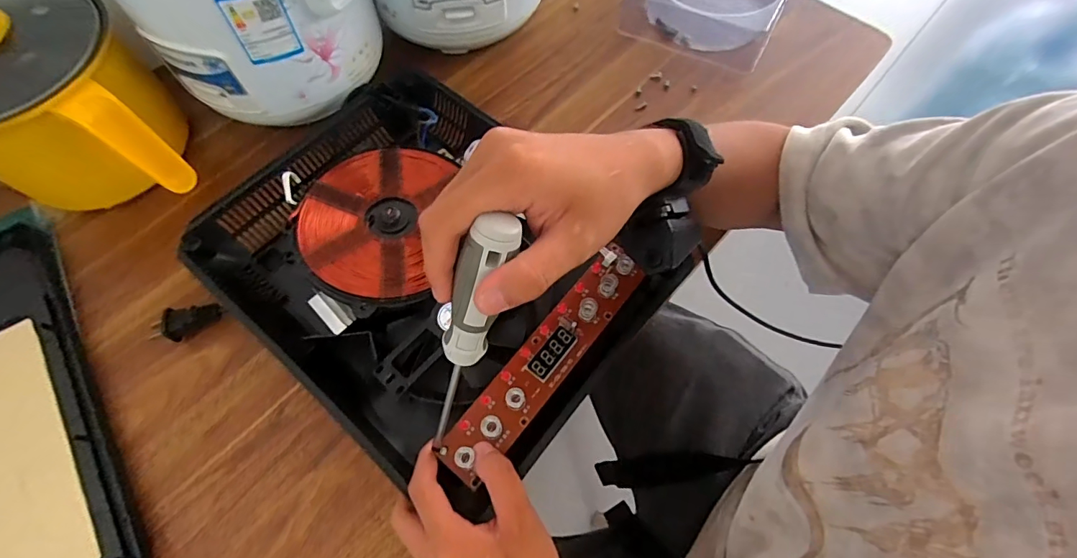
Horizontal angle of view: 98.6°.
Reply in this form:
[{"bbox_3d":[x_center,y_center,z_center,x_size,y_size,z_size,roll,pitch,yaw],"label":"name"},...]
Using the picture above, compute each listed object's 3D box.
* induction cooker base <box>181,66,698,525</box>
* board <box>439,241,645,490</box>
[{"bbox_3d":[-0.095,-0.022,0.394,0.346,0.048,0.268,38,70,15],"label":"induction cooker base"},{"bbox_3d":[0.008,0.053,0.337,0.041,0.015,0.201,37,72,15],"label":"board"}]

